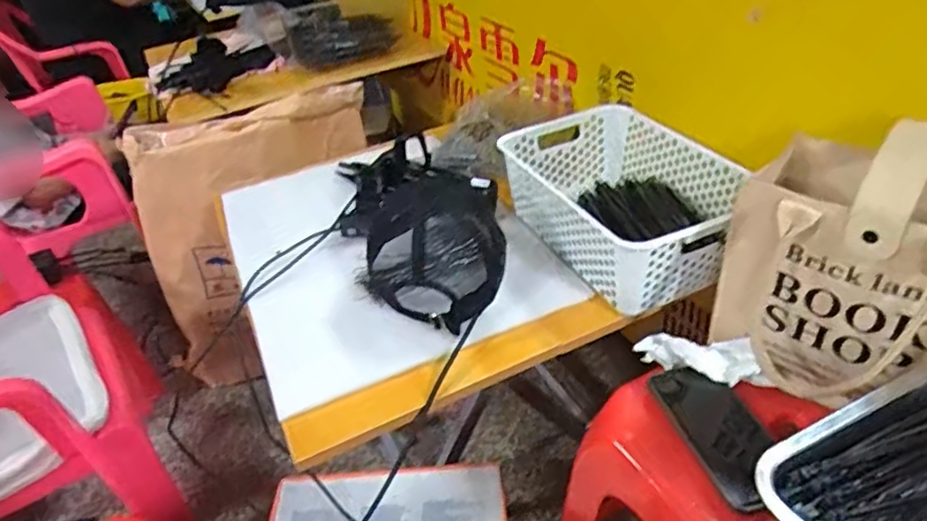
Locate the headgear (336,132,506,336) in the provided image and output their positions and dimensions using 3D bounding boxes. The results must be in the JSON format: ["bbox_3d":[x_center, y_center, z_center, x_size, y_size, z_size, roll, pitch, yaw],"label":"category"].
[{"bbox_3d":[-0.042,-0.048,0.819,0.203,0.075,0.348,-20,39,-15],"label":"headgear"}]

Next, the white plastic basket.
[{"bbox_3d":[0.206,-0.078,0.792,0.205,0.108,0.310,-20,39,-16],"label":"white plastic basket"}]

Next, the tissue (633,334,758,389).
[{"bbox_3d":[0.249,0.097,0.667,0.117,0.031,0.051,12,42,24],"label":"tissue"}]

